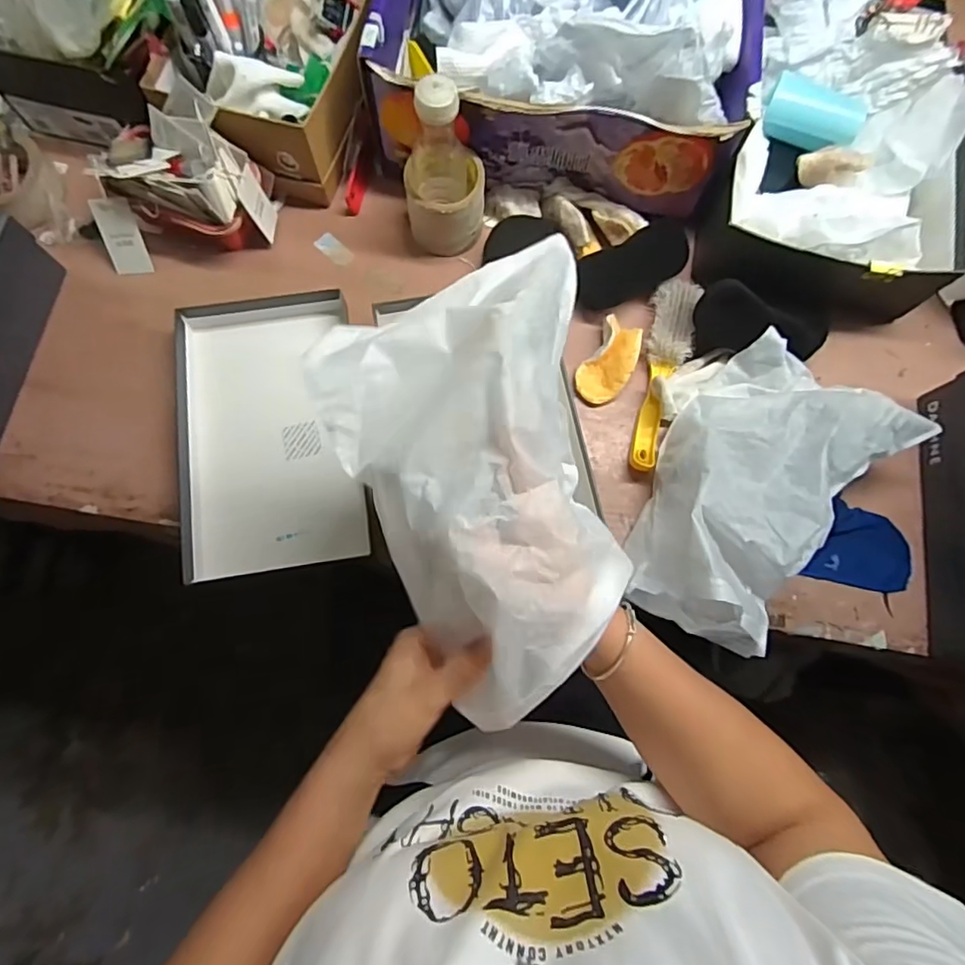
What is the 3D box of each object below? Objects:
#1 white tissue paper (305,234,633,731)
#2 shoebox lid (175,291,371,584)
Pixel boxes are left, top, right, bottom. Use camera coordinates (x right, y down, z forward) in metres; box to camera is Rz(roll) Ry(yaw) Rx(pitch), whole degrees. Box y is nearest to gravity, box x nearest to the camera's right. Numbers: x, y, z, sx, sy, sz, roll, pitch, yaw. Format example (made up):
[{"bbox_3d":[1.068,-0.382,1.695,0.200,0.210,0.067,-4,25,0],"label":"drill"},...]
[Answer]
[{"bbox_3d":[0.016,-0.012,0.369,0.193,0.061,0.286,-21,78,-7],"label":"white tissue paper"},{"bbox_3d":[-0.230,-0.058,0.603,0.177,0.041,0.299,-7,77,-4],"label":"shoebox lid"}]

